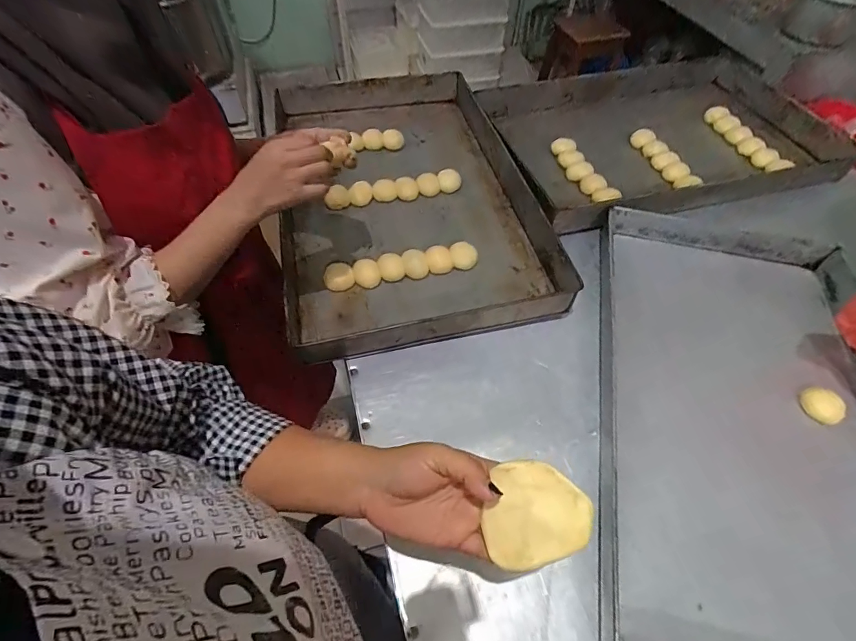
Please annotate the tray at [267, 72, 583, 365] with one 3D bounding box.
[{"bbox_3d":[-0.043,-0.236,0.784,0.431,0.056,0.642,-10,56,-9],"label":"tray"}]

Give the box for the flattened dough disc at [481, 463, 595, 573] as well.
[{"bbox_3d":[0.082,0.145,0.323,0.075,0.004,0.073,-7,69,18],"label":"flattened dough disc"}]

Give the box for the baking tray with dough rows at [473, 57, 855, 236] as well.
[{"bbox_3d":[0.498,-0.410,0.926,0.763,0.051,0.475,-16,58,-13],"label":"baking tray with dough rows"}]

